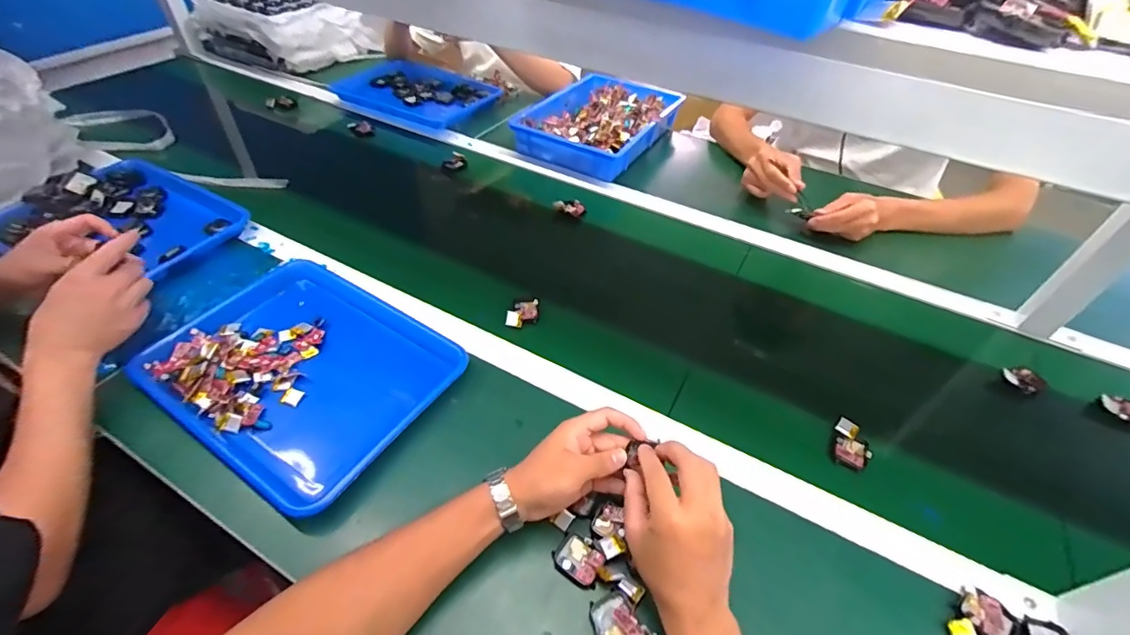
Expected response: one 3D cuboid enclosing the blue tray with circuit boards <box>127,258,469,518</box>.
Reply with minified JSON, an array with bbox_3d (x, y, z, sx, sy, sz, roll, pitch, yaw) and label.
[{"bbox_3d":[-0.316,0.061,0.614,0.344,0.044,0.266,26,50,21],"label":"blue tray with circuit boards"}]

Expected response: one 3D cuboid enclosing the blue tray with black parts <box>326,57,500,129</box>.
[{"bbox_3d":[-0.356,-0.535,1.178,0.349,0.046,0.241,25,50,20],"label":"blue tray with black parts"}]

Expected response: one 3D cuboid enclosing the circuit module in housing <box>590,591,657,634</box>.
[{"bbox_3d":[0.046,0.268,0.431,0.038,0.016,0.050,-28,53,-26],"label":"circuit module in housing"}]

